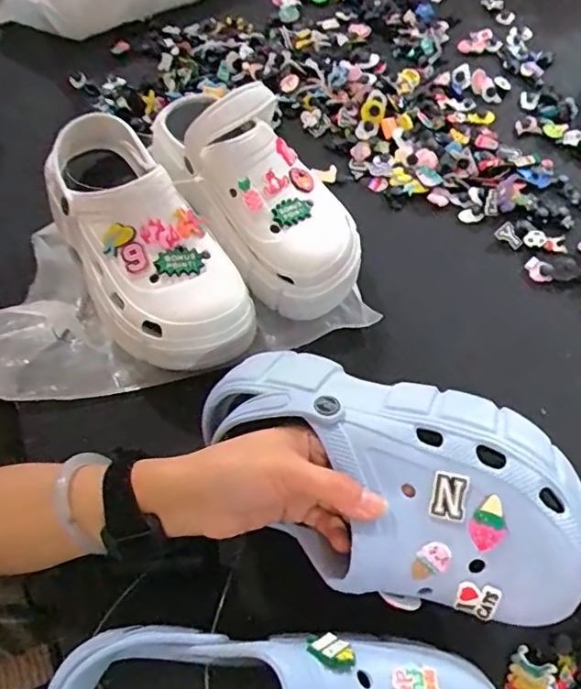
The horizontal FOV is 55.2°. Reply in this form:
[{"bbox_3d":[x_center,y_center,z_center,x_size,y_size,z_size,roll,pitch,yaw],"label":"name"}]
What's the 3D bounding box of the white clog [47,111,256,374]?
[{"bbox_3d":[-0.128,-0.082,0.463,0.106,0.111,0.234,-29,64,-15],"label":"white clog"}]

